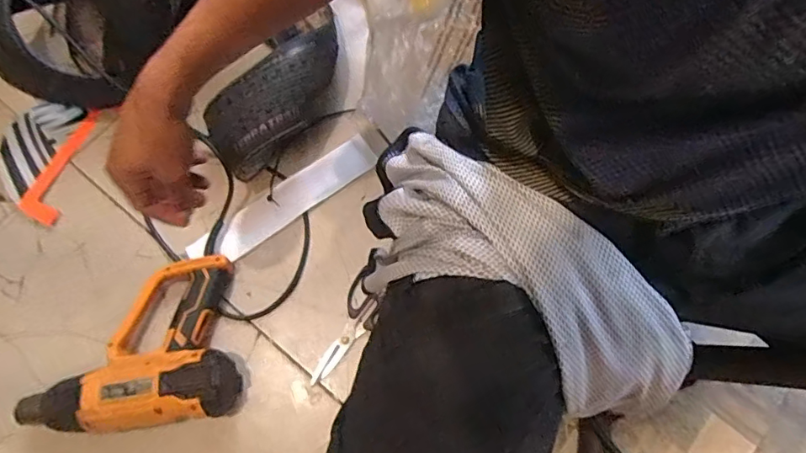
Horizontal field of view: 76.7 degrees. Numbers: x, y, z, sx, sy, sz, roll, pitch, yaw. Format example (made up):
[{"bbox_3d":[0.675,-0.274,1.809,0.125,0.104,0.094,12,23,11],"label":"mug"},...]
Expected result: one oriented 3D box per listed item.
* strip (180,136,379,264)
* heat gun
[{"bbox_3d":[-0.173,-0.039,0.749,0.296,0.013,0.063,-36,76,-11],"label":"strip"},{"bbox_3d":[-0.343,0.151,0.650,0.247,0.088,0.199,-8,73,-3],"label":"heat gun"}]

